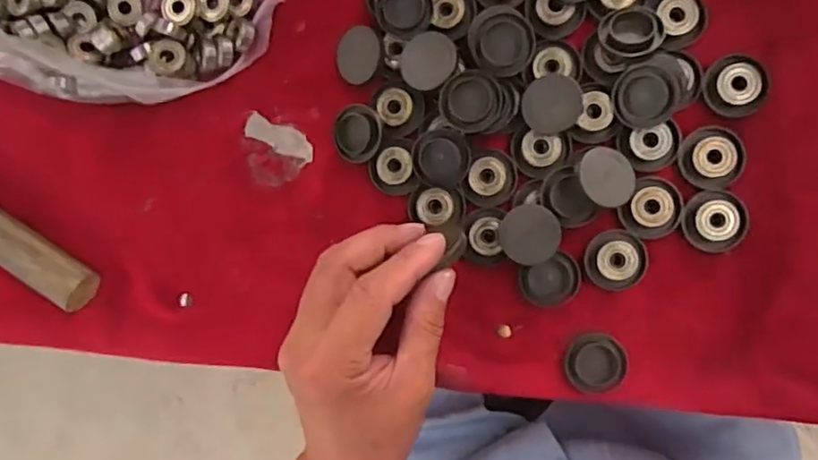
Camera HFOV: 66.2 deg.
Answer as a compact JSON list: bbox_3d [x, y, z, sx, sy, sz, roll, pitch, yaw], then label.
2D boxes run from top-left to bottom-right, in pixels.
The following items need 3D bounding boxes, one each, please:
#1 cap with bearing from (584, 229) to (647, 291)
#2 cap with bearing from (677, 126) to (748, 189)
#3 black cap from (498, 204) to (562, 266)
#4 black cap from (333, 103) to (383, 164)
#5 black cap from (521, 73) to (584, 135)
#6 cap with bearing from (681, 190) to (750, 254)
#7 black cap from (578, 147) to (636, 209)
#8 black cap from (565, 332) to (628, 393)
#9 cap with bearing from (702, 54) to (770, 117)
[{"bbox_3d":[0.114,0.017,0.347,0.033,0.006,0.033,0,91,10],"label":"cap with bearing"},{"bbox_3d":[0.164,-0.039,0.337,0.034,0.006,0.033,0,91,10],"label":"cap with bearing"},{"bbox_3d":[0.067,0.003,0.348,0.032,0.013,0.032,-7,90,10],"label":"black cap"},{"bbox_3d":[-0.031,-0.057,0.370,0.032,0.005,0.033,9,111,24],"label":"black cap"},{"bbox_3d":[0.079,-0.069,0.346,0.031,0.011,0.031,0,91,10],"label":"black cap"},{"bbox_3d":[0.165,-0.004,0.338,0.033,0.007,0.033,0,91,10],"label":"cap with bearing"},{"bbox_3d":[0.105,-0.028,0.332,0.033,0.008,0.028,38,83,-11],"label":"black cap"},{"bbox_3d":[0.104,0.074,0.350,0.033,0.005,0.031,0,91,10],"label":"black cap"},{"bbox_3d":[0.175,-0.077,0.336,0.031,0.008,0.031,0,91,10],"label":"cap with bearing"}]

